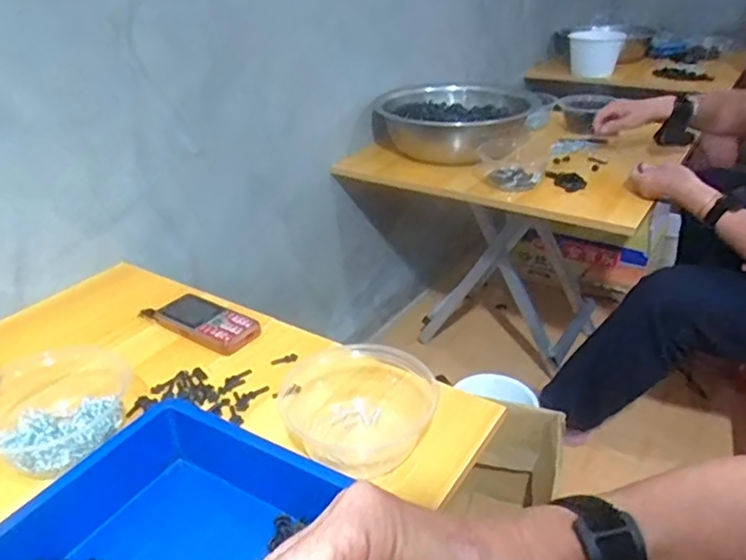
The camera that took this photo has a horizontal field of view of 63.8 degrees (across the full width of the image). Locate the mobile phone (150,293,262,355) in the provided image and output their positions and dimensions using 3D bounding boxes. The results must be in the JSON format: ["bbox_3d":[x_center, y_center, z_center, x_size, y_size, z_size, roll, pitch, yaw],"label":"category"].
[{"bbox_3d":[-0.196,0.049,0.710,0.133,0.014,0.060,18,35,30],"label":"mobile phone"}]

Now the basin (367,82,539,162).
[{"bbox_3d":[0.182,-0.355,1.337,0.337,0.122,0.337,-1,30,0],"label":"basin"}]

